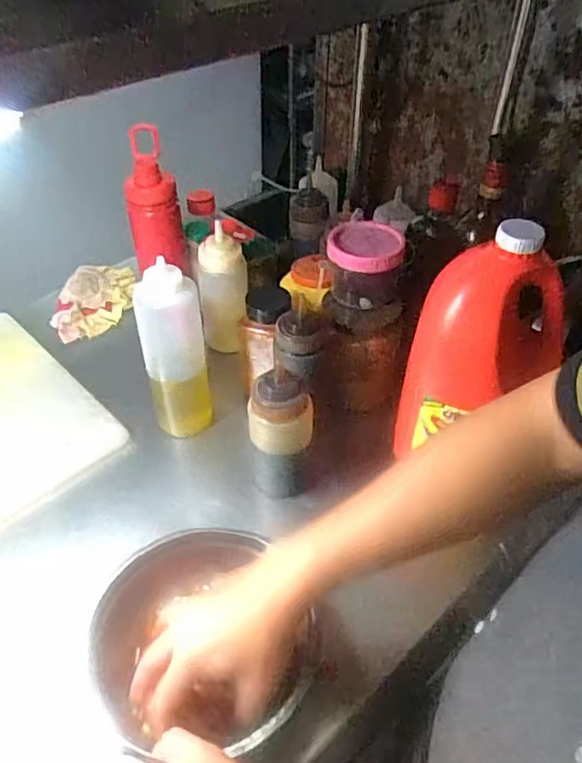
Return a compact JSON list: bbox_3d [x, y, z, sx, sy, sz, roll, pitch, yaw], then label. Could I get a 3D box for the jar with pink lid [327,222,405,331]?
[{"bbox_3d":[0.088,-0.128,0.716,0.092,0.095,0.094,1,43,-1],"label":"jar with pink lid"}]

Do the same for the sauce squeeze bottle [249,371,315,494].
[{"bbox_3d":[-0.012,0.059,0.649,0.063,0.160,0.049,0,43,-1],"label":"sauce squeeze bottle"}]

